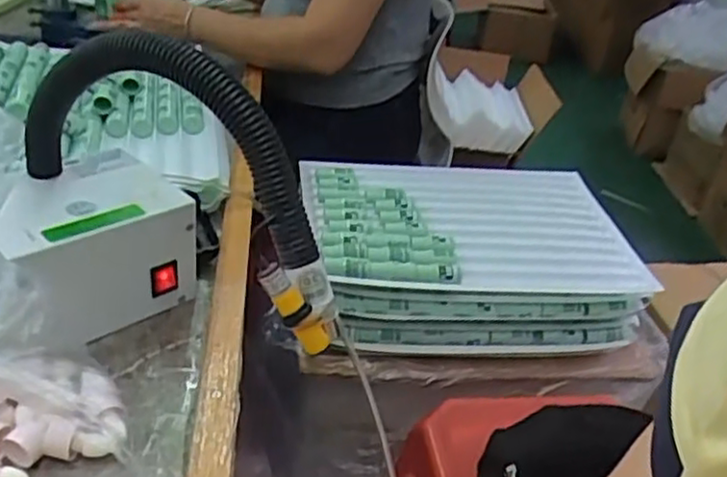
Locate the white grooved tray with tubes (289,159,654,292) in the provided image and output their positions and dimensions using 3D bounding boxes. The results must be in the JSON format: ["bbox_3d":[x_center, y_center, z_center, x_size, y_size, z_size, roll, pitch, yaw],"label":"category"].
[{"bbox_3d":[0.149,-0.031,1.012,0.444,0.031,0.313,1,33,-11],"label":"white grooved tray with tubes"}]

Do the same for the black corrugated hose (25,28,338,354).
[{"bbox_3d":[-0.132,-0.056,0.511,0.298,0.154,0.052,27,37,28],"label":"black corrugated hose"}]

